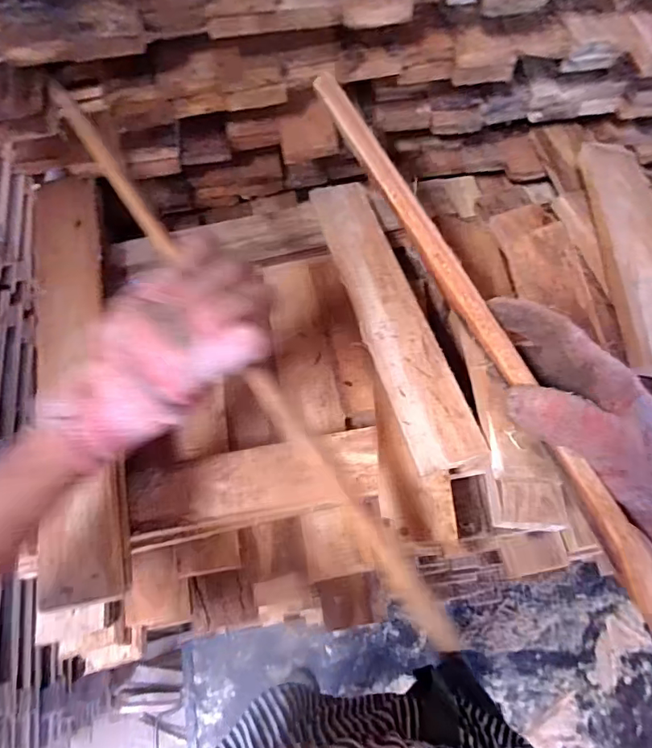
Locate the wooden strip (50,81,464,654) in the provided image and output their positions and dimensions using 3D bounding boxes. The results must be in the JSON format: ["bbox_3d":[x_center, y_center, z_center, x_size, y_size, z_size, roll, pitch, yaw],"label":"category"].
[{"bbox_3d":[-0.054,-0.006,0.363,0.018,0.020,0.483,-35,88,-16],"label":"wooden strip"}]

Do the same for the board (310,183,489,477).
[{"bbox_3d":[0.061,-0.081,0.531,0.065,0.012,0.387,-15,59,-4],"label":"board"}]

